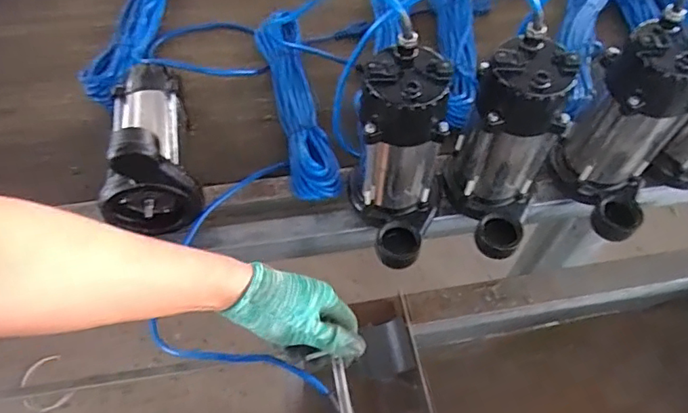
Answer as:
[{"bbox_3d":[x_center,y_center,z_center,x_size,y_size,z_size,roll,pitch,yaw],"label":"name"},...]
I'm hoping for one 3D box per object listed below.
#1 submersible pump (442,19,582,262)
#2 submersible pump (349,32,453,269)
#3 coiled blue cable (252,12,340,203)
[{"bbox_3d":[0.185,-0.054,0.591,0.113,0.244,0.133,13,58,8],"label":"submersible pump"},{"bbox_3d":[0.073,-0.048,0.590,0.102,0.245,0.142,-20,59,-12],"label":"submersible pump"},{"bbox_3d":[-0.067,-0.140,0.746,0.065,0.078,0.292,-13,58,-8],"label":"coiled blue cable"}]

